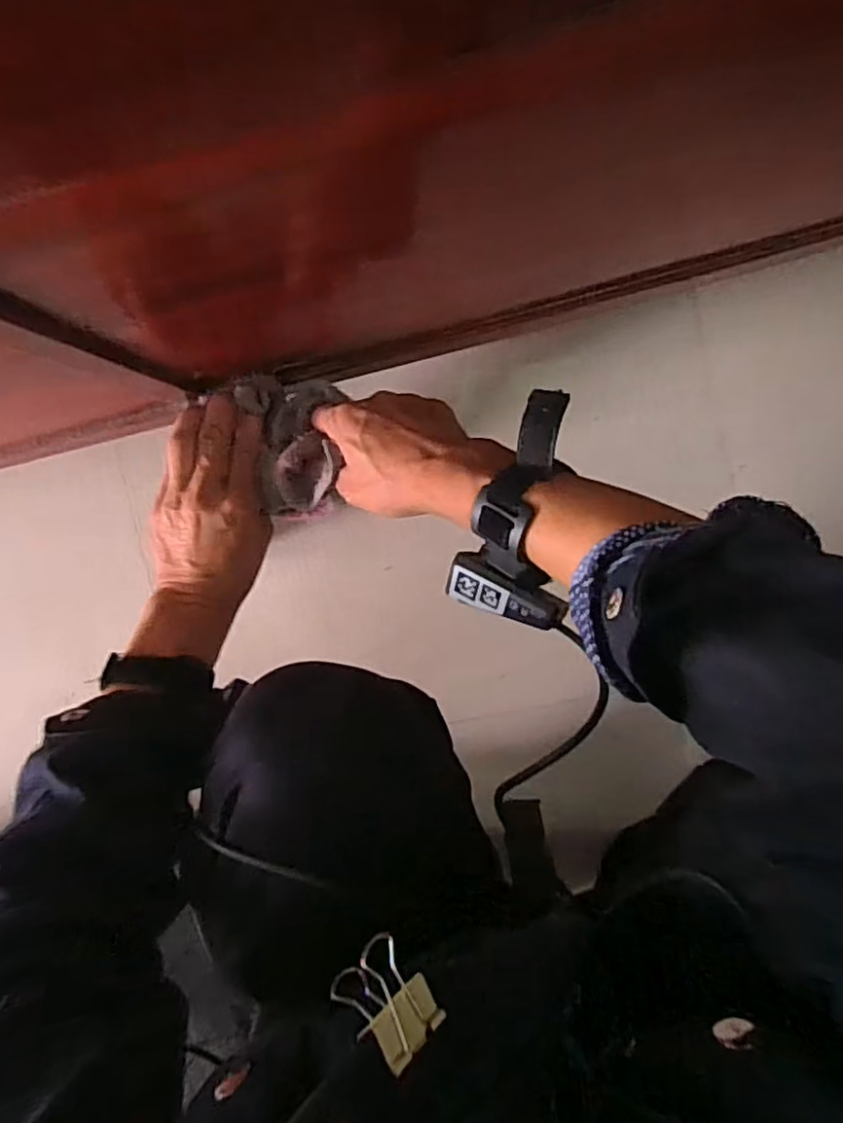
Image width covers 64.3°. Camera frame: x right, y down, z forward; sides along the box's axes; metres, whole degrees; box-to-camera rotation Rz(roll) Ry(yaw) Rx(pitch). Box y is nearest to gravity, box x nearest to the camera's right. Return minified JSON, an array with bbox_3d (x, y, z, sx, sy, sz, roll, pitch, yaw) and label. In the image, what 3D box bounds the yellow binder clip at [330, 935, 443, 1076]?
[{"bbox_3d":[-0.012,0.143,0.217,0.035,0.027,0.017,45,128,8],"label":"yellow binder clip"}]

